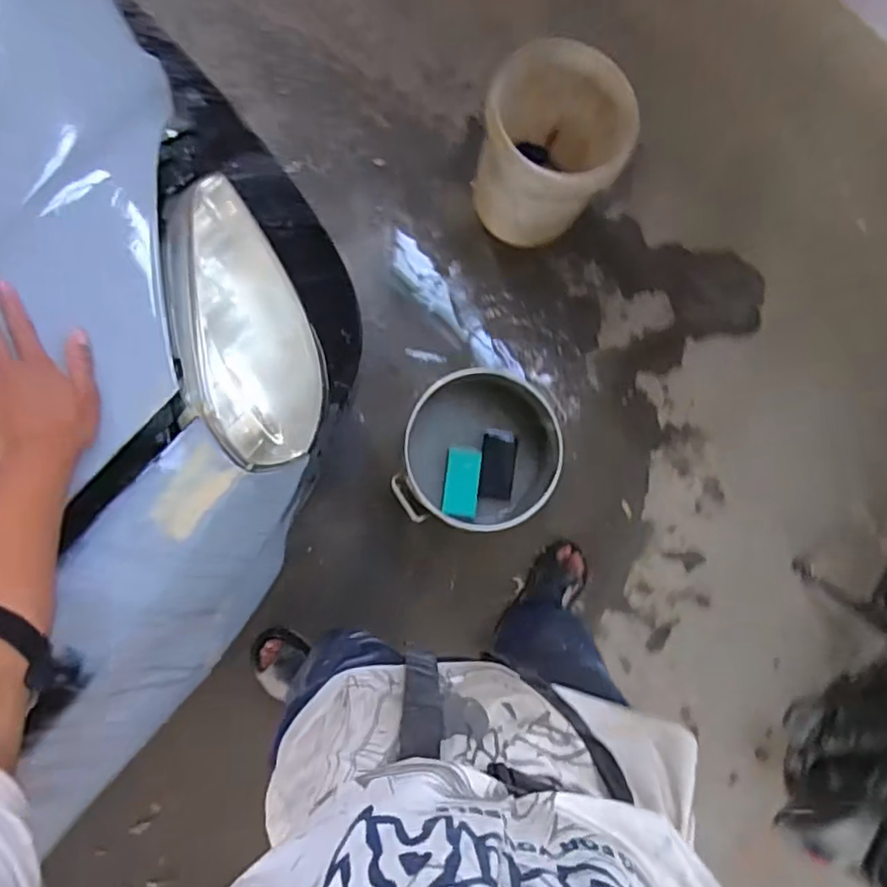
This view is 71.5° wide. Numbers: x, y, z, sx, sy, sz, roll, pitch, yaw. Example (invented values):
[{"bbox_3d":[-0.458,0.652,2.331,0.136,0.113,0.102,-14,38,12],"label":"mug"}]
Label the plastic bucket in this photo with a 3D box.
[{"bbox_3d":[0.232,-0.653,1.364,0.286,0.325,0.313,1,84,-6],"label":"plastic bucket"}]

